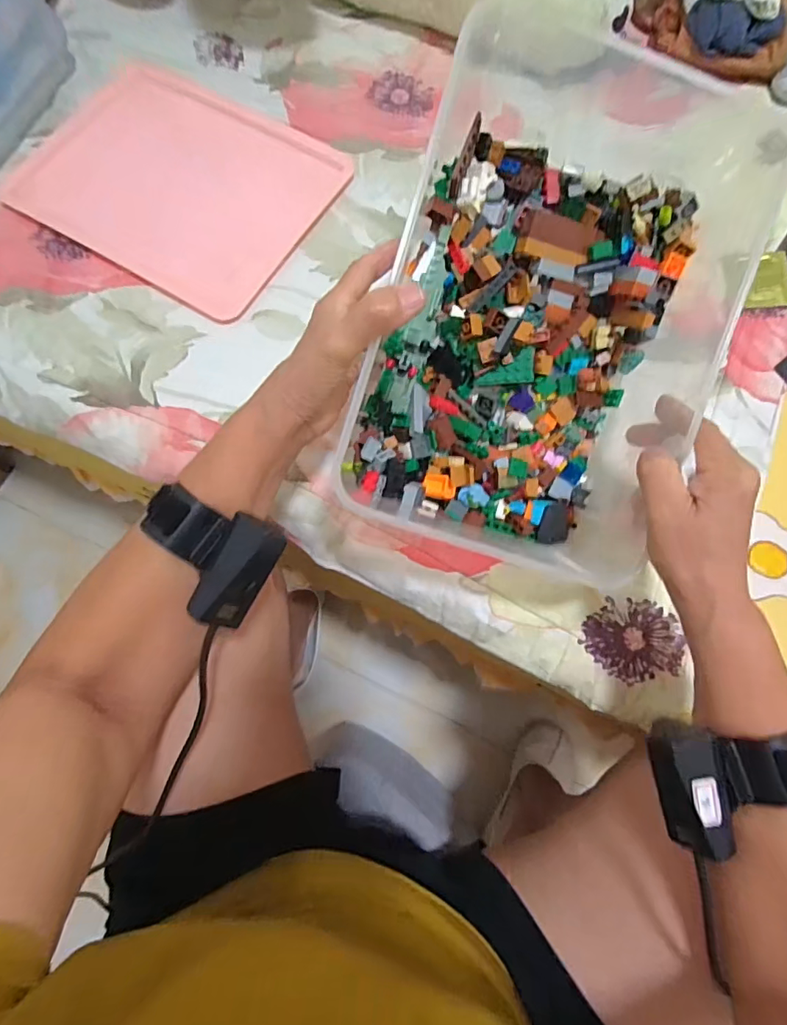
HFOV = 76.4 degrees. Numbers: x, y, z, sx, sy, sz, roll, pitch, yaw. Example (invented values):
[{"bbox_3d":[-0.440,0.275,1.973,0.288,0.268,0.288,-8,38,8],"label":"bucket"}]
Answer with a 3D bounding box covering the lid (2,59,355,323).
[{"bbox_3d":[-0.225,-0.354,0.533,0.297,0.010,0.236,30,78,8],"label":"lid"}]

